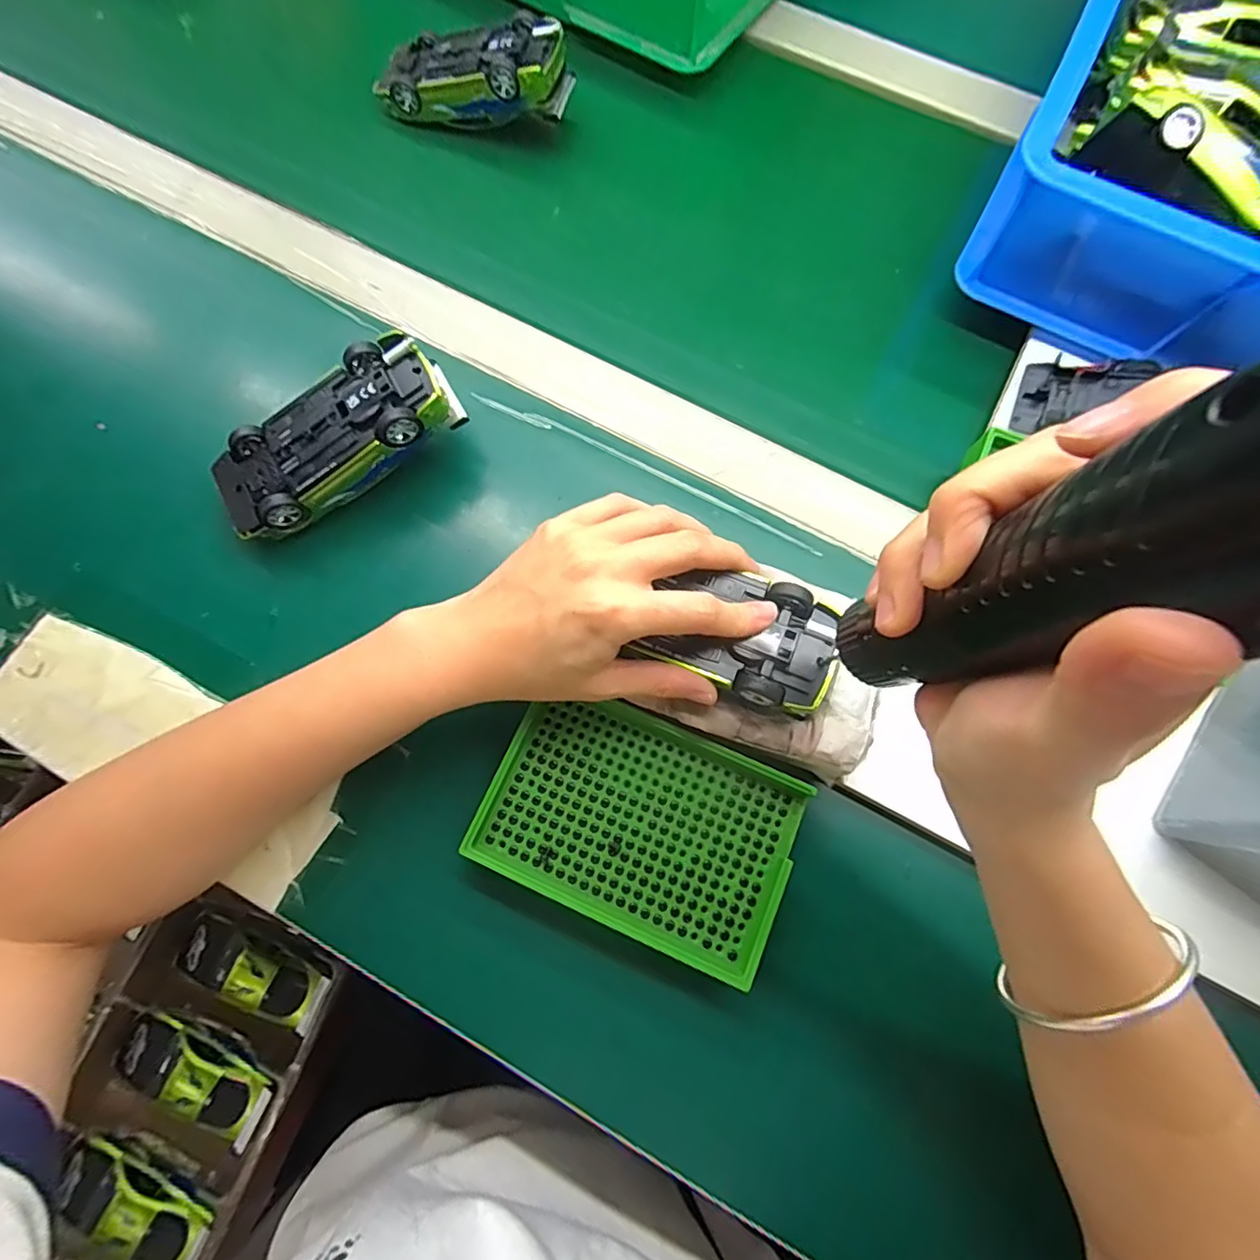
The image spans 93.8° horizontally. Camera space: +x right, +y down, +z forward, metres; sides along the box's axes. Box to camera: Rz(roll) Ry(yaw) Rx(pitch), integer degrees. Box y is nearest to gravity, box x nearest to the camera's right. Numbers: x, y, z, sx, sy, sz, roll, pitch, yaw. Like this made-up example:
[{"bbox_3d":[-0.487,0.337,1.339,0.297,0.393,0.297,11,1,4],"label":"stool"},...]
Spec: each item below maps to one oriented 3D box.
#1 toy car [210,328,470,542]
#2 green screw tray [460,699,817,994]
[{"bbox_3d":[-0.153,-0.097,0.306,0.127,0.033,0.050,-31,76,5],"label":"toy car"},{"bbox_3d":[0.005,0.089,0.273,0.134,0.022,0.090,23,75,6],"label":"green screw tray"}]

